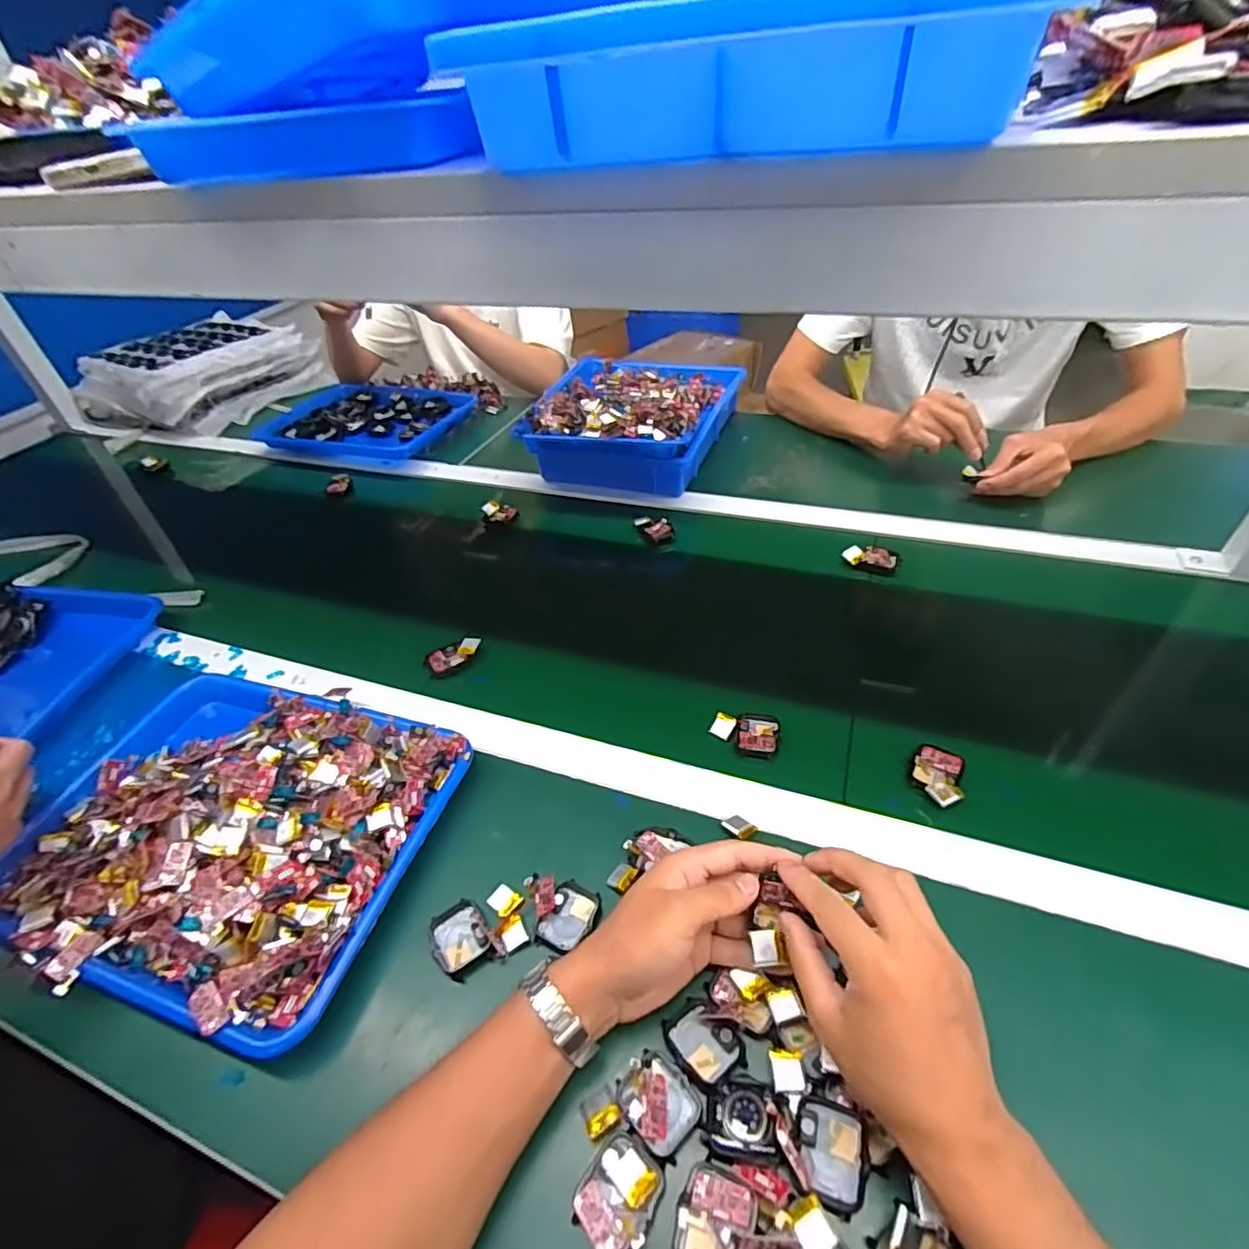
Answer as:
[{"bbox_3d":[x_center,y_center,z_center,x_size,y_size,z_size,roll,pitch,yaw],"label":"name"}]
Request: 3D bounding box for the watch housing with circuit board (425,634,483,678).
[{"bbox_3d":[-0.182,0.032,0.647,0.063,0.019,0.028,-34,49,-27],"label":"watch housing with circuit board"}]

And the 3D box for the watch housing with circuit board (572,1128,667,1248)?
[{"bbox_3d":[-0.003,0.308,0.327,0.039,0.014,0.048,20,49,26],"label":"watch housing with circuit board"}]

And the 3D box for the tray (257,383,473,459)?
[{"bbox_3d":[-0.436,-0.351,1.035,0.310,0.035,0.221,9,45,17],"label":"tray"}]

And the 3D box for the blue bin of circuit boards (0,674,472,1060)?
[{"bbox_3d":[-0.317,0.157,0.490,0.324,0.059,0.256,9,45,17],"label":"blue bin of circuit boards"}]

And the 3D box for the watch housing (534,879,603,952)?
[{"bbox_3d":[-0.039,0.212,0.438,0.034,0.014,0.045,15,47,22],"label":"watch housing"}]

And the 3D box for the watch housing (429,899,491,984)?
[{"bbox_3d":[-0.119,0.222,0.432,0.037,0.009,0.045,-32,48,-25],"label":"watch housing"}]

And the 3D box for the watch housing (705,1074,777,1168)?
[{"bbox_3d":[0.067,0.280,0.343,0.038,0.011,0.035,6,44,14],"label":"watch housing"}]

